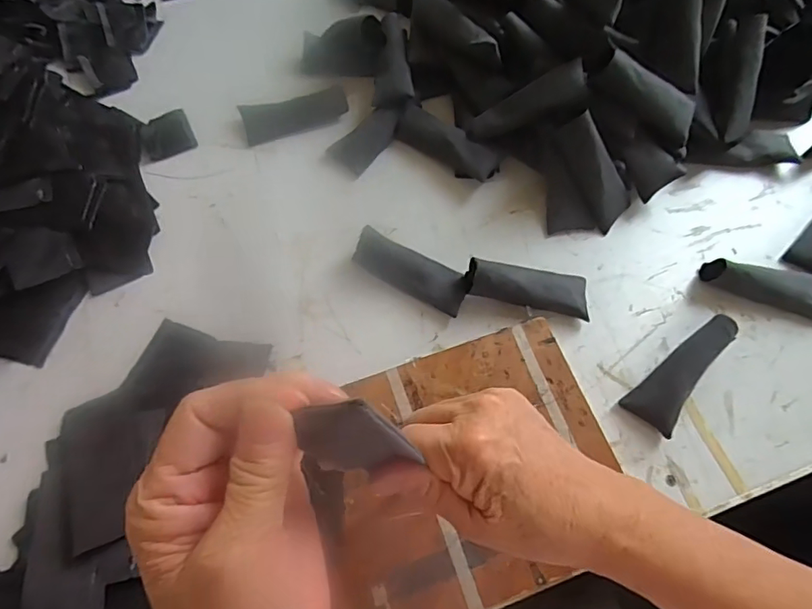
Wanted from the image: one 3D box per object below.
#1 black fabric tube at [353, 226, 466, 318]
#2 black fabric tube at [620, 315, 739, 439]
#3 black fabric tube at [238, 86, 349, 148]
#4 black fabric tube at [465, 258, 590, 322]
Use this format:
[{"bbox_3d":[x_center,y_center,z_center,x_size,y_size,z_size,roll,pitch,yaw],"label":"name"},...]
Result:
[{"bbox_3d":[0.005,-0.030,0.433,0.101,0.024,0.037,28,70,13],"label":"black fabric tube"},{"bbox_3d":[0.217,0.052,0.394,0.038,0.030,0.102,41,73,17],"label":"black fabric tube"},{"bbox_3d":[-0.114,-0.197,0.515,0.106,0.014,0.044,-15,67,-5],"label":"black fabric tube"},{"bbox_3d":[0.102,-0.012,0.422,0.102,0.023,0.037,10,66,-12],"label":"black fabric tube"}]

